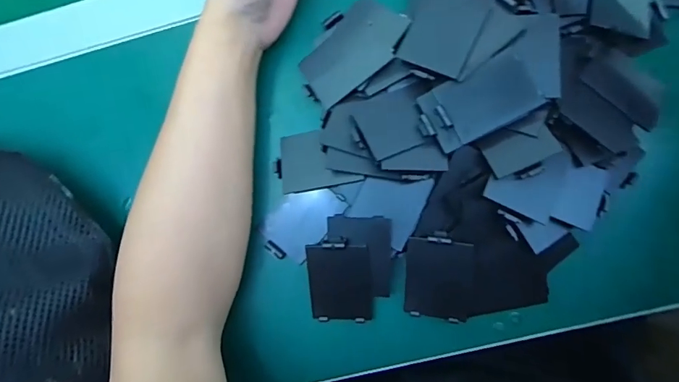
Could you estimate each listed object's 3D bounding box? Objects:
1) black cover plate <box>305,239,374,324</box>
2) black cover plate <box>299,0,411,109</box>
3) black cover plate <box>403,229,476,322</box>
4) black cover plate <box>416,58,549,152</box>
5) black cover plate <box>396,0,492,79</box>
[{"bbox_3d":[0.000,0.066,0.322,0.045,0.006,0.067,-2,108,7],"label":"black cover plate"},{"bbox_3d":[0.009,-0.101,0.323,0.083,0.004,0.050,-47,68,6],"label":"black cover plate"},{"bbox_3d":[0.070,0.062,0.314,0.045,0.008,0.065,6,107,18],"label":"black cover plate"},{"bbox_3d":[0.093,-0.060,0.297,0.078,0.007,0.042,-27,88,4],"label":"black cover plate"},{"bbox_3d":[0.073,-0.111,0.309,0.046,0.004,0.059,25,80,12],"label":"black cover plate"}]

